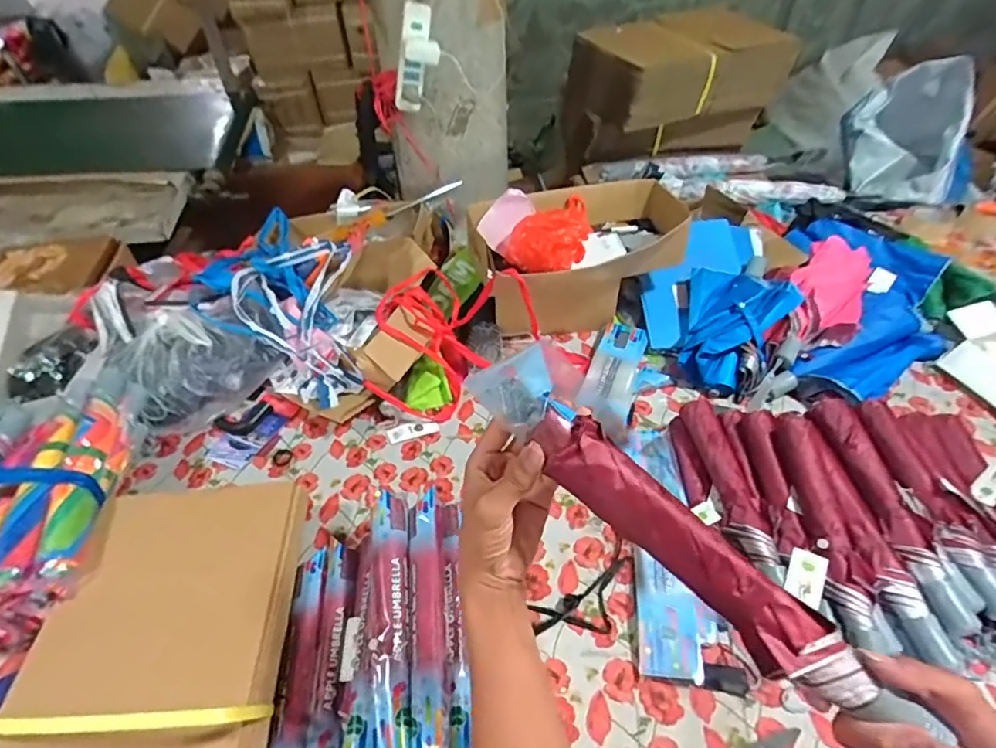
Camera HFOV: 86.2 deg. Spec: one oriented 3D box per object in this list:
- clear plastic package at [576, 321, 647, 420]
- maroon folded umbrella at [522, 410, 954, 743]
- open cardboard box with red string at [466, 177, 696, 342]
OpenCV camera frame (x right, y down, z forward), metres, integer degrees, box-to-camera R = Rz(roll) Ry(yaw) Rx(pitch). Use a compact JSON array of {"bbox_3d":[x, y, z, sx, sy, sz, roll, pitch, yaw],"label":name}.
[{"bbox_3d":[0.226,-0.015,1.023,0.088,0.043,0.264,15,48,17],"label":"clear plastic package"},{"bbox_3d":[0.143,0.133,0.368,0.295,0.031,0.041,40,56,10],"label":"maroon folded umbrella"},{"bbox_3d":[0.179,-0.238,1.119,0.466,0.249,0.295,-17,47,-13],"label":"open cardboard box with red string"}]

